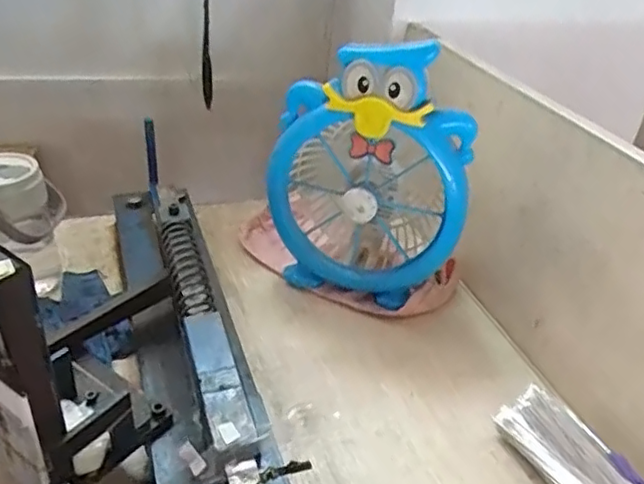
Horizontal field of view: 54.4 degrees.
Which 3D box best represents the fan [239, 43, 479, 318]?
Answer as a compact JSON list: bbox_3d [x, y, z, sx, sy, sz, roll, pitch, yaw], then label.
[{"bbox_3d":[0.041,-0.084,0.737,0.267,0.298,0.167,6,34,1],"label":"fan"}]

